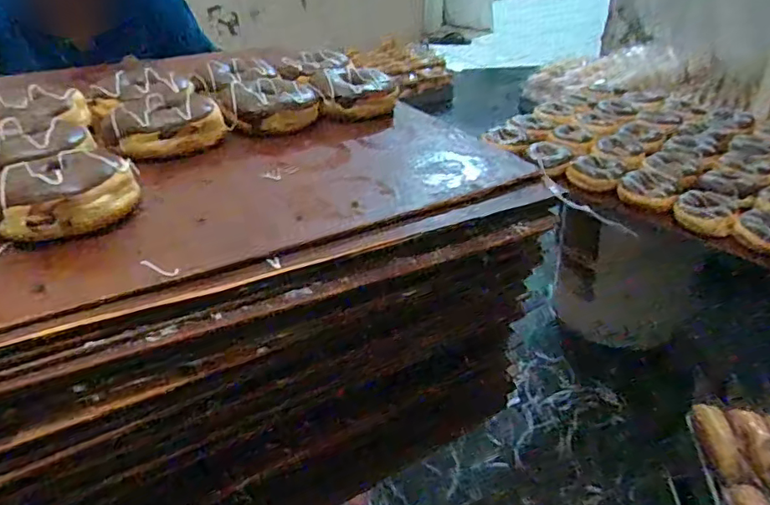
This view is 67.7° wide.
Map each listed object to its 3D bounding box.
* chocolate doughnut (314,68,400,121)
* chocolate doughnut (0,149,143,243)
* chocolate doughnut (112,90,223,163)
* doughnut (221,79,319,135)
[{"bbox_3d":[-0.029,-0.171,0.602,0.084,0.030,0.093,2,34,2],"label":"chocolate doughnut"},{"bbox_3d":[-0.222,-0.043,0.400,0.088,0.033,0.080,-18,39,-26],"label":"chocolate doughnut"},{"bbox_3d":[-0.201,-0.124,0.525,0.096,0.040,0.094,-14,37,-21],"label":"chocolate doughnut"},{"bbox_3d":[-0.112,-0.146,0.567,0.092,0.028,0.085,-3,35,-6],"label":"doughnut"}]

